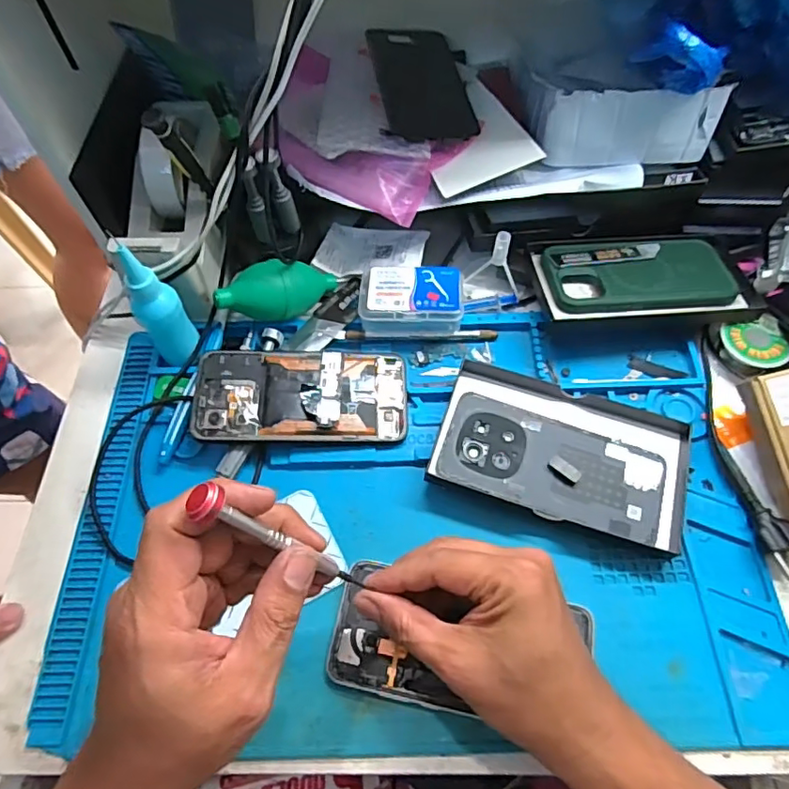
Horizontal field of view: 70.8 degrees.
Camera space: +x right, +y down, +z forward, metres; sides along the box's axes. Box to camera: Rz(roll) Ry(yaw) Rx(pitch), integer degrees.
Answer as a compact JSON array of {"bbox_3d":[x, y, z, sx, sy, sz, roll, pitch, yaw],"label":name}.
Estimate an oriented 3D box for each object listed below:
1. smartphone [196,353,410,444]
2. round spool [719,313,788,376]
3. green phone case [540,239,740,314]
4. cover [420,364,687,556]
[{"bbox_3d":[-0.070,0.000,0.427,0.158,0.008,0.074,1,65,-5],"label":"smartphone"},{"bbox_3d":[0.285,-0.036,0.441,0.044,0.023,0.047,-1,61,2],"label":"round spool"},{"bbox_3d":[0.200,-0.103,0.459,0.150,0.016,0.077,-9,61,-3],"label":"green phone case"},{"bbox_3d":[0.122,0.043,0.411,0.175,0.017,0.105,14,62,10],"label":"cover"}]

